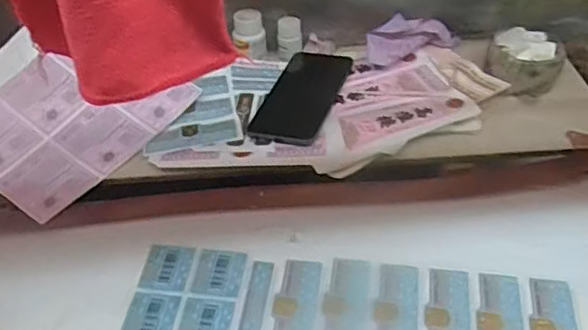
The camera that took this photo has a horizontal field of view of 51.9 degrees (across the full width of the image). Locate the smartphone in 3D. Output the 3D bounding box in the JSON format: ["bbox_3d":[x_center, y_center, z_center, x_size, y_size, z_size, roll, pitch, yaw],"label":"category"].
[{"bbox_3d":[0.011,-0.082,0.691,0.078,0.004,0.174,9,43,17],"label":"smartphone"}]

